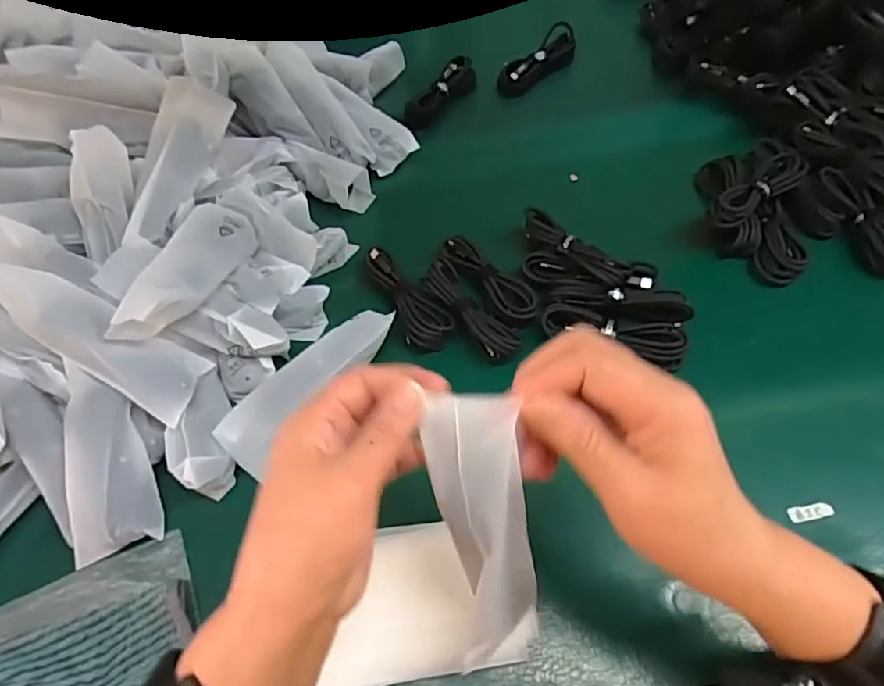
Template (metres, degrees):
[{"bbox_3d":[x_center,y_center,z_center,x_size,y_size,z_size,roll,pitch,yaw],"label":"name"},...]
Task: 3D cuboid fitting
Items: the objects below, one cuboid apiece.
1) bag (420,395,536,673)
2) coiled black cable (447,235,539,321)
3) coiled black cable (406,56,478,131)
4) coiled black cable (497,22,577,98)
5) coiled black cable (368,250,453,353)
[{"bbox_3d":[0.021,0.088,0.269,0.040,0.138,0.026,-12,23,-3],"label":"bag"},{"bbox_3d":[0.041,-0.056,0.486,0.029,0.012,0.103,-32,61,-15],"label":"coiled black cable"},{"bbox_3d":[-0.001,-0.277,0.635,0.024,0.035,0.104,30,64,21],"label":"coiled black cable"},{"bbox_3d":[0.110,-0.320,0.651,0.112,0.033,0.037,-40,63,-19],"label":"coiled black cable"},{"bbox_3d":[-0.027,-0.039,0.483,0.039,0.022,0.106,-25,59,-11],"label":"coiled black cable"}]

